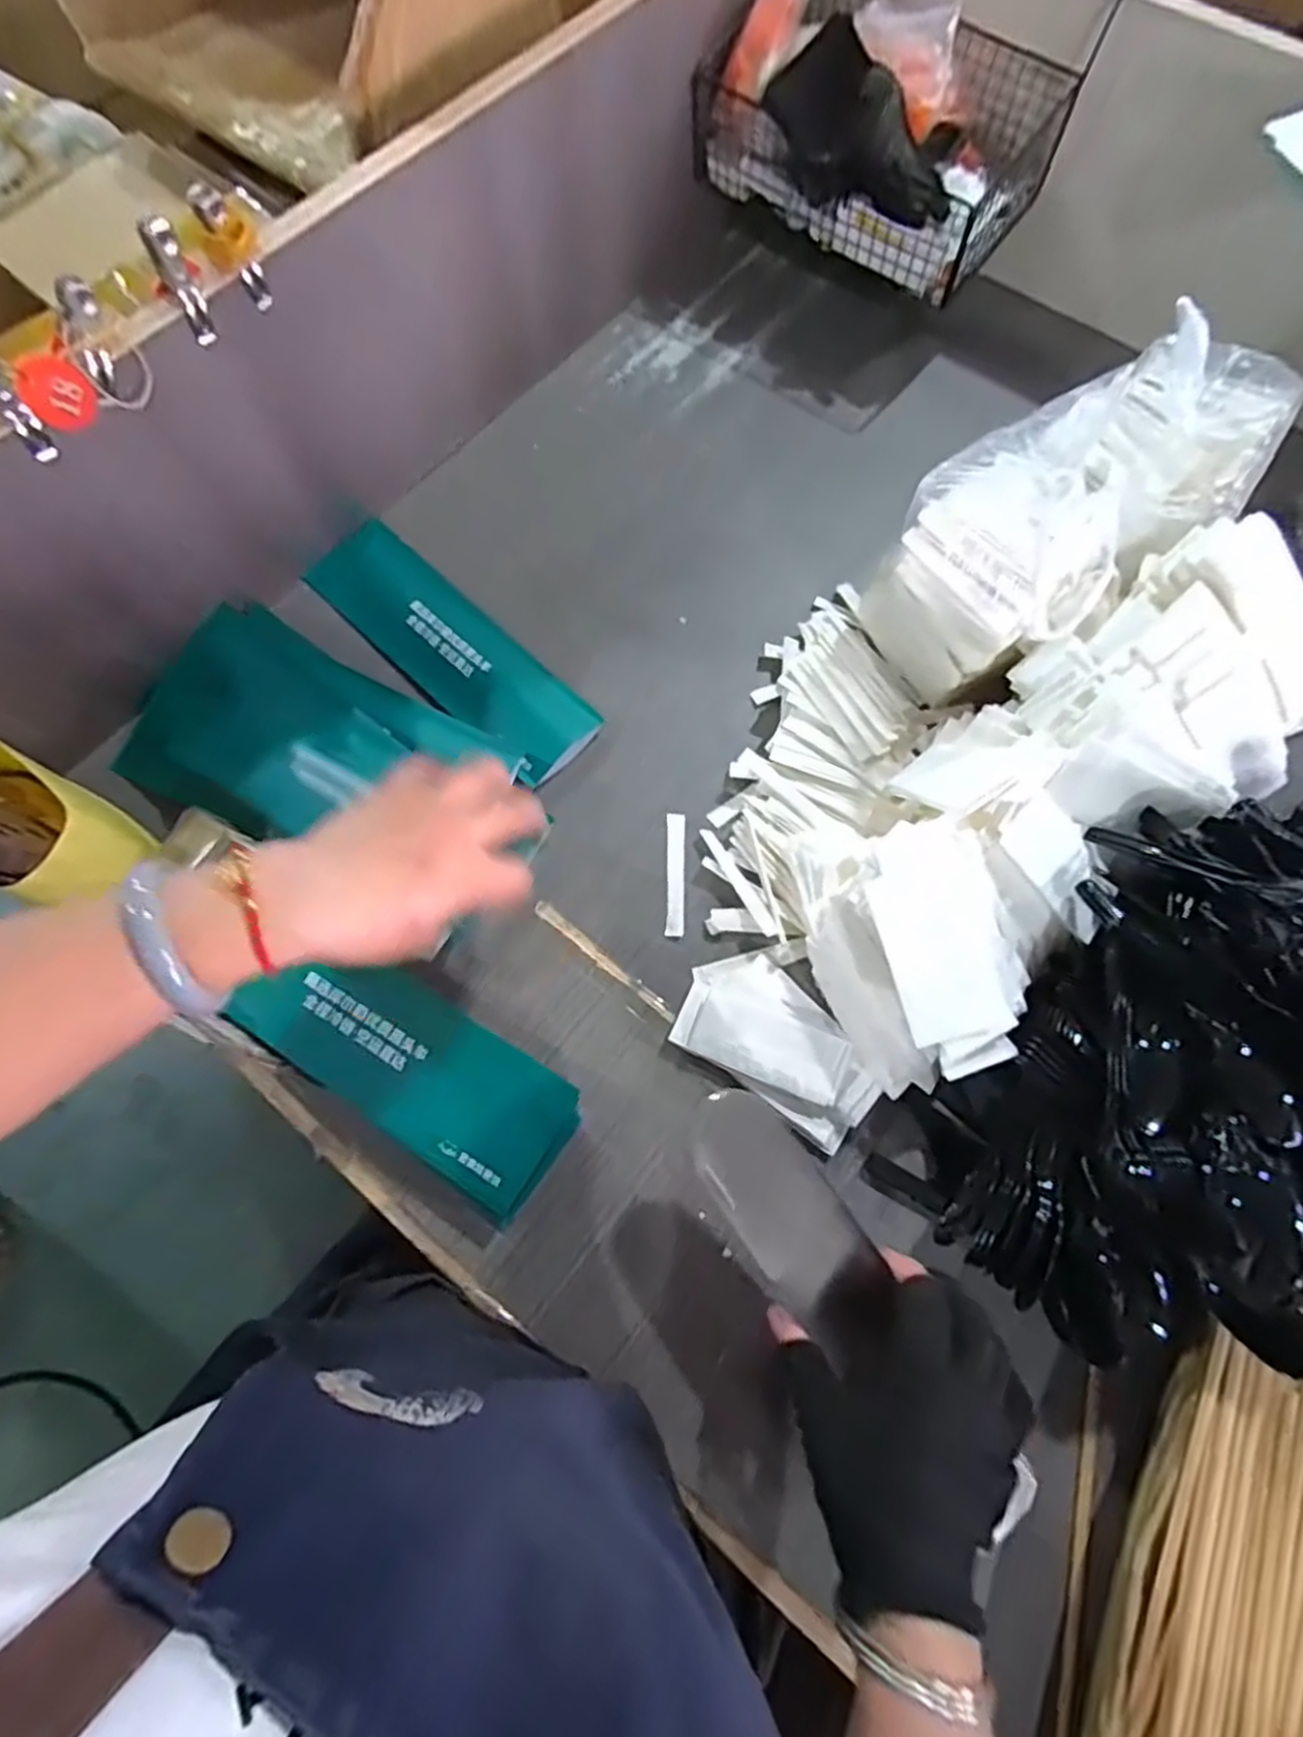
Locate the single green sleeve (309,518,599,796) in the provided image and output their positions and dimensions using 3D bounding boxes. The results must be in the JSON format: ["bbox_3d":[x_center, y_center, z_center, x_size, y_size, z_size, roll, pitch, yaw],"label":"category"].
[{"bbox_3d":[-0.160,-0.176,0.582,0.278,0.021,0.084,42,77,12],"label":"single green sleeve"}]

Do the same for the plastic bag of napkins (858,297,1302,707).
[{"bbox_3d":[0.296,-0.248,0.507,0.295,0.133,0.123,-35,75,4],"label":"plastic bag of napkins"}]

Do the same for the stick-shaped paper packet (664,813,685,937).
[{"bbox_3d":[0.017,0.004,0.531,0.012,0.004,0.091,2,72,1],"label":"stick-shaped paper packet"}]

